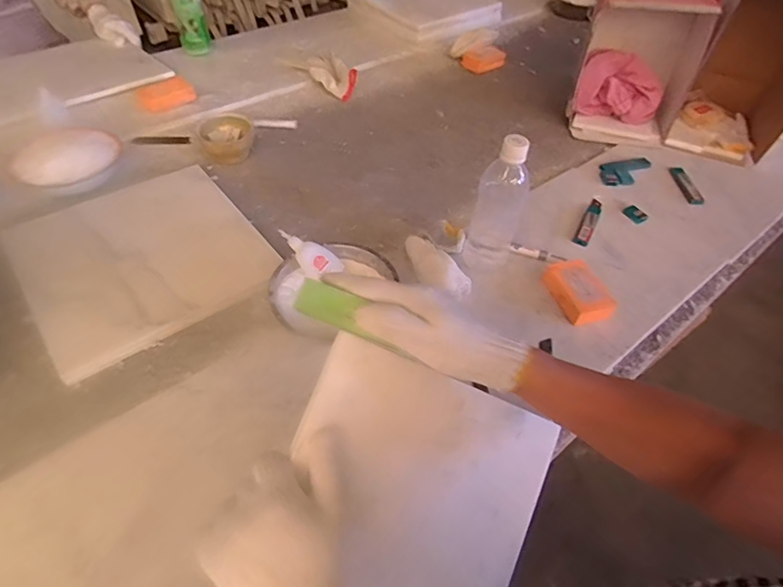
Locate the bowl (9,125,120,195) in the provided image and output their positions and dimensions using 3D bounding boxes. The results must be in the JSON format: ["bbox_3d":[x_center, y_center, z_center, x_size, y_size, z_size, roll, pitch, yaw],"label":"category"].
[{"bbox_3d":[-0.525,-0.222,0.792,0.160,0.038,0.148,-30,58,-25],"label":"bowl"}]

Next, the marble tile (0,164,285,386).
[{"bbox_3d":[-0.349,-0.056,0.694,0.298,0.023,0.279,-30,59,-26],"label":"marble tile"}]

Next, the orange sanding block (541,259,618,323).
[{"bbox_3d":[0.267,-0.001,0.694,0.071,0.033,0.101,-16,53,-16],"label":"orange sanding block"}]

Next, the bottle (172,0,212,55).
[{"bbox_3d":[-0.442,-0.627,1.065,0.065,0.201,0.051,-13,52,-13],"label":"bottle"}]

